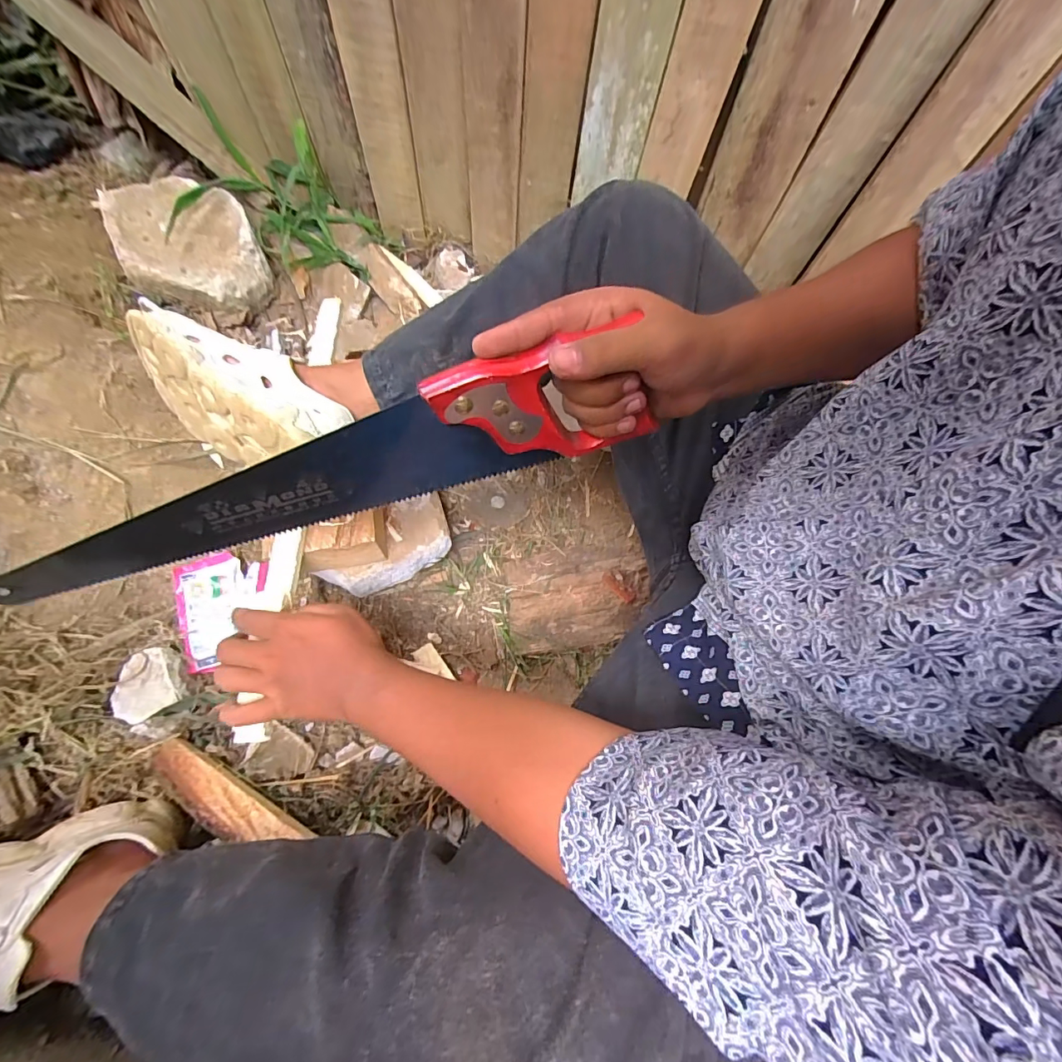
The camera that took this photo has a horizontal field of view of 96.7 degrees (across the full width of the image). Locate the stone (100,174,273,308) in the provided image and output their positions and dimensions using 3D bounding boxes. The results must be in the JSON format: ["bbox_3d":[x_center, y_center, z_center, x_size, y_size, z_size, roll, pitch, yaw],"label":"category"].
[{"bbox_3d":[-0.540,-0.448,0.749,0.196,0.081,0.222,-25,71,-11],"label":"stone"}]

